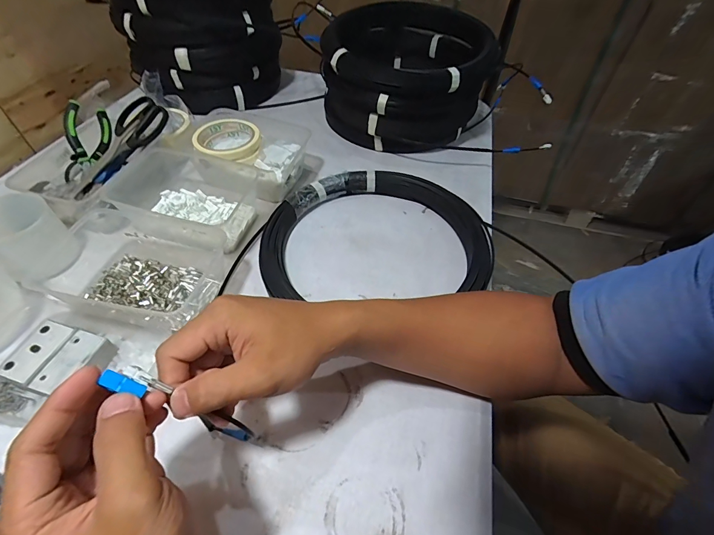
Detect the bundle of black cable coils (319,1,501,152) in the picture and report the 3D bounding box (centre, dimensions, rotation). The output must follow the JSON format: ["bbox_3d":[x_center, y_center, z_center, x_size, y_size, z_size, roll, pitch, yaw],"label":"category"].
[{"bbox_3d":[0.086,-0.341,0.638,0.281,0.157,0.276,13,51,6],"label":"bundle of black cable coils"}]

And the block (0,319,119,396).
[{"bbox_3d":[-0.292,0.093,0.343,0.076,0.029,0.061,15,51,7],"label":"block"}]

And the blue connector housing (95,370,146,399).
[{"bbox_3d":[-0.137,0.069,0.203,0.025,0.004,0.010,34,48,-20],"label":"blue connector housing"}]

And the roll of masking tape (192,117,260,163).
[{"bbox_3d":[-0.194,-0.191,0.524,0.092,0.026,0.102,-19,53,-18],"label":"roll of masking tape"}]

